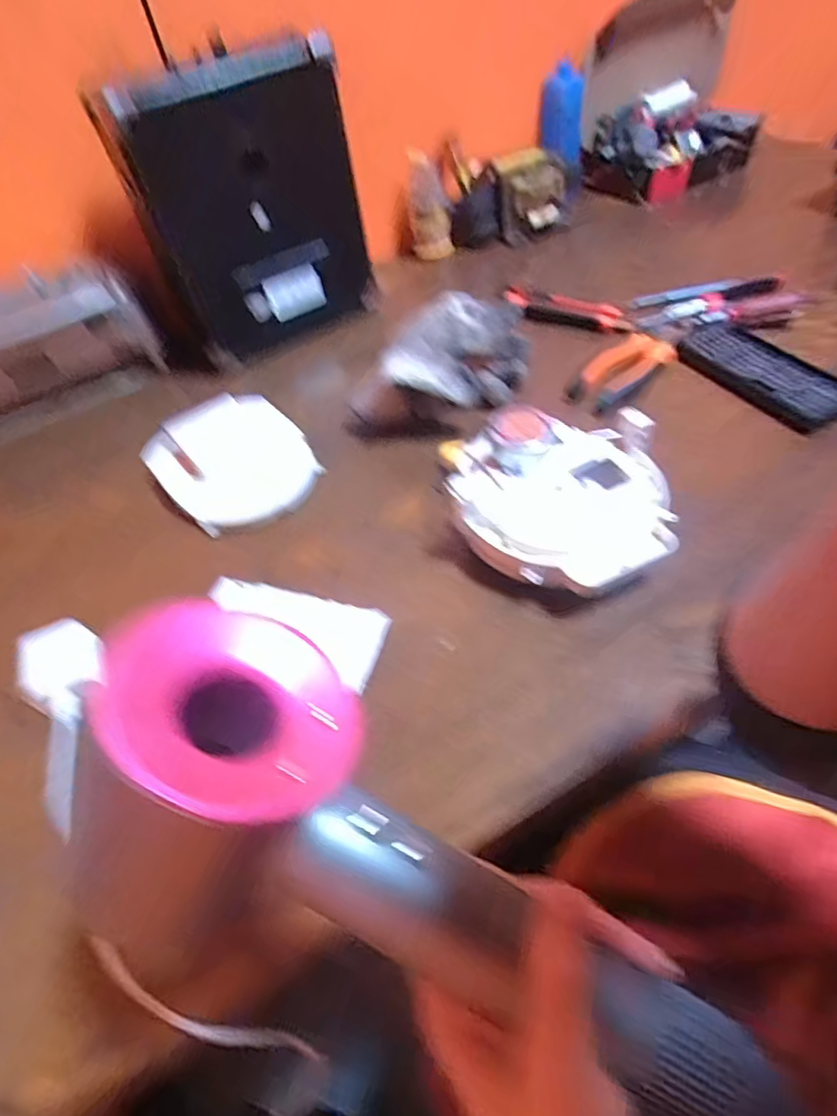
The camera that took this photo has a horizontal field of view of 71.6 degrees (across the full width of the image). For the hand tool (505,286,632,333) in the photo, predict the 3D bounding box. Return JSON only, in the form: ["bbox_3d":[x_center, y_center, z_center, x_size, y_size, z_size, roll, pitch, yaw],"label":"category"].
[{"bbox_3d":[0.156,-0.265,0.621,0.138,0.019,0.033,21,56,22],"label":"hand tool"}]

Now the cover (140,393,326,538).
[{"bbox_3d":[-0.162,-0.089,0.516,0.132,0.043,0.136,-37,53,-21],"label":"cover"}]

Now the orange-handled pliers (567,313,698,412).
[{"bbox_3d":[0.207,-0.189,0.552,0.159,0.028,0.064,-38,54,-21],"label":"orange-handled pliers"}]

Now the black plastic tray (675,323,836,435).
[{"bbox_3d":[0.300,-0.162,0.507,0.073,0.015,0.160,-32,52,-18],"label":"black plastic tray"}]

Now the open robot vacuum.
[{"bbox_3d":[0.099,-0.049,0.422,0.146,0.070,0.176,-9,49,1],"label":"open robot vacuum"}]

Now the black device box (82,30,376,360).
[{"bbox_3d":[-0.166,-0.357,0.597,0.217,0.238,0.078,-26,50,-13],"label":"black device box"}]

